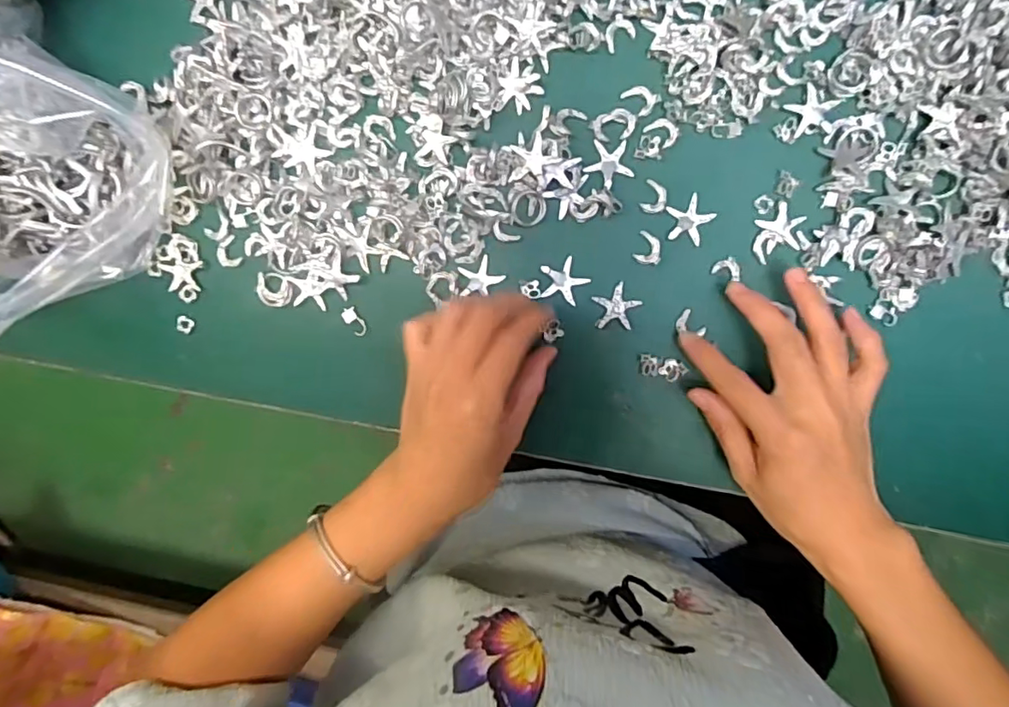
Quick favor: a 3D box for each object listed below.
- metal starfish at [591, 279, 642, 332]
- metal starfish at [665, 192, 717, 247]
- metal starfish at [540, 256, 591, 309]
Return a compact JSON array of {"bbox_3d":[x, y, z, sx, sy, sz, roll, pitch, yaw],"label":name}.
[{"bbox_3d":[0.067,-0.026,0.336,0.029,0.005,0.026,-29,94,6],"label":"metal starfish"},{"bbox_3d":[0.108,-0.077,0.328,0.028,0.004,0.027,0,97,3],"label":"metal starfish"},{"bbox_3d":[0.035,-0.042,0.336,0.027,0.004,0.029,0,97,3],"label":"metal starfish"}]

